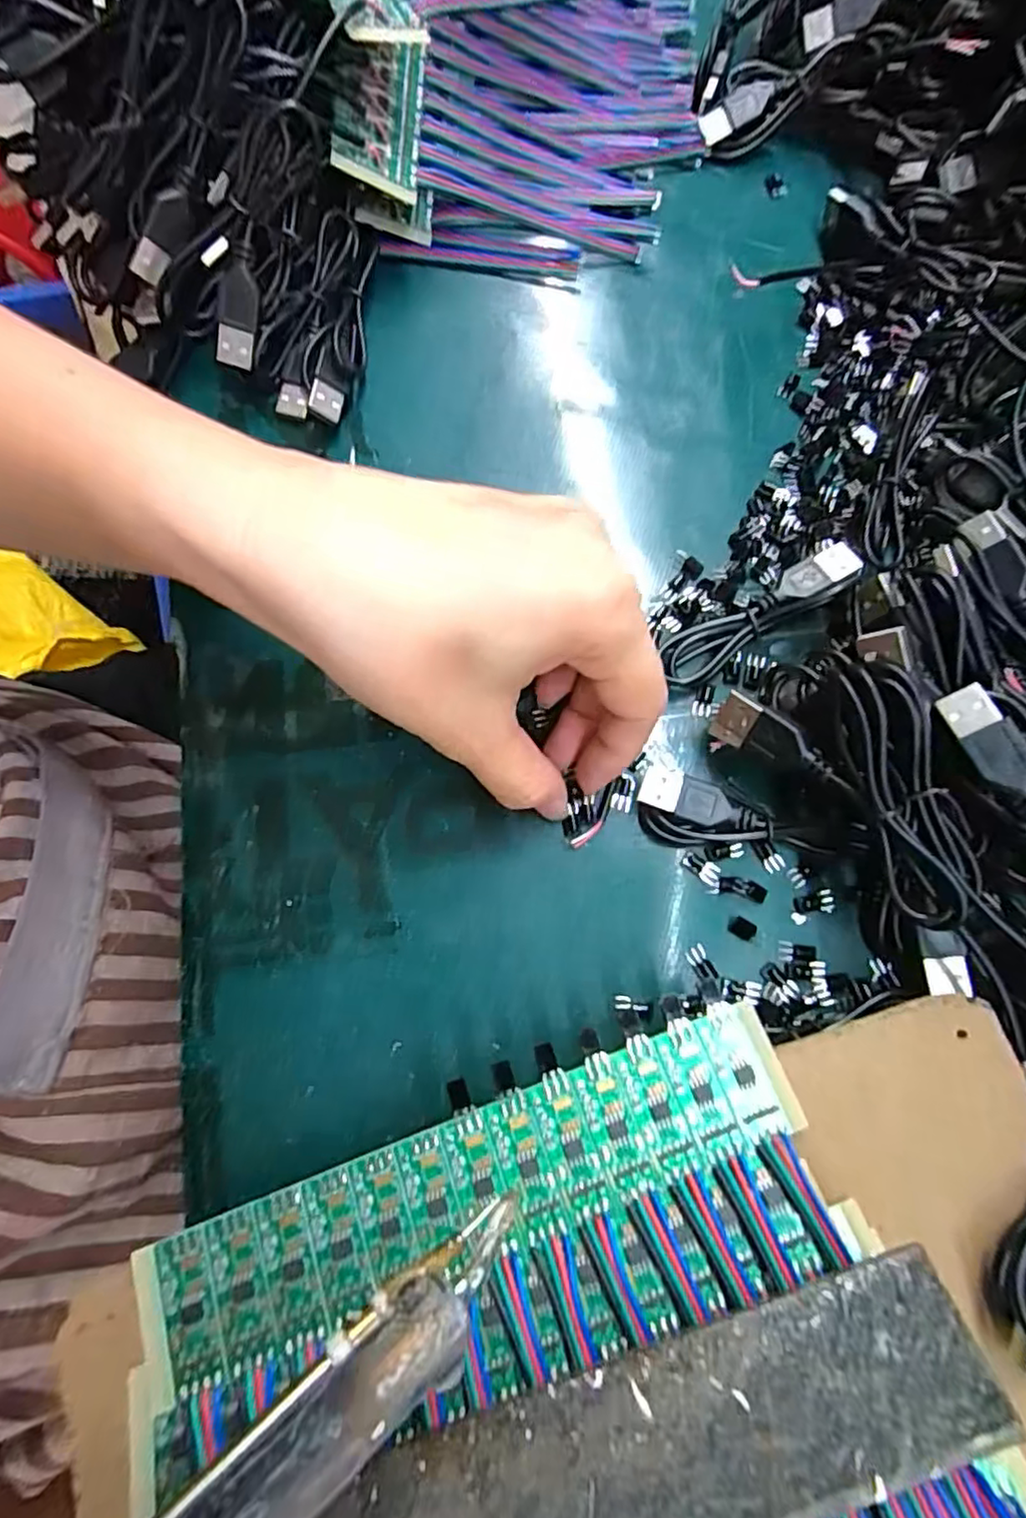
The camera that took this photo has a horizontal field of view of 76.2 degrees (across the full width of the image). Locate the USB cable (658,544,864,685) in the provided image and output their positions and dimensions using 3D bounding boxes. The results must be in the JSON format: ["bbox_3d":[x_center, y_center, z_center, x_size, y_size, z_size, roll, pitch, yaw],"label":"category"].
[{"bbox_3d":[0.088,-0.052,0.234,0.079,0.015,0.019,-30,78,-9],"label":"USB cable"}]

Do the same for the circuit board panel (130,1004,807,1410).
[{"bbox_3d":[-0.009,0.107,0.164,0.165,0.006,0.032,-19,77,-7],"label":"circuit board panel"}]

